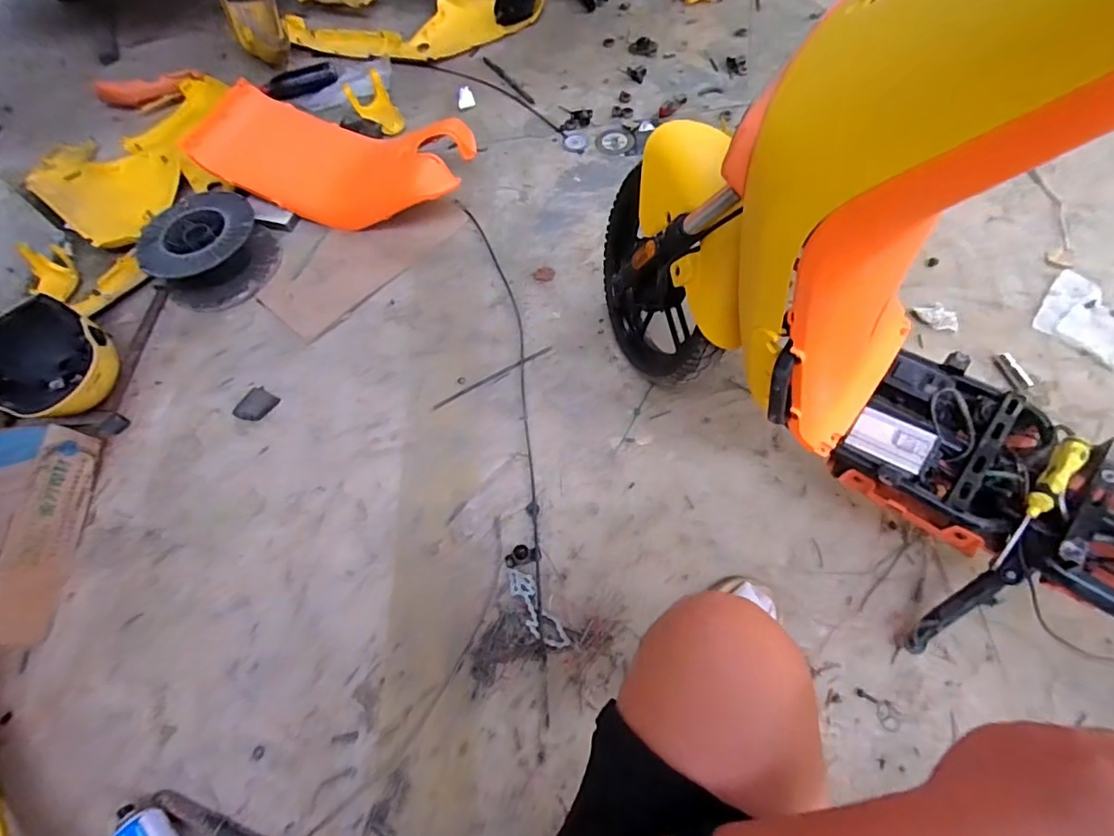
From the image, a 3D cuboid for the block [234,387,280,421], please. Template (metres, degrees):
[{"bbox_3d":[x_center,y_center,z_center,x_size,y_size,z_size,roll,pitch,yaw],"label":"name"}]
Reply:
[{"bbox_3d":[-0.611,-0.027,1.044,0.054,0.032,0.071,23,65,14],"label":"block"}]

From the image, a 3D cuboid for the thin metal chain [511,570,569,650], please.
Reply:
[{"bbox_3d":[-0.038,0.318,0.852,0.047,0.008,0.148,-31,65,-13],"label":"thin metal chain"}]

